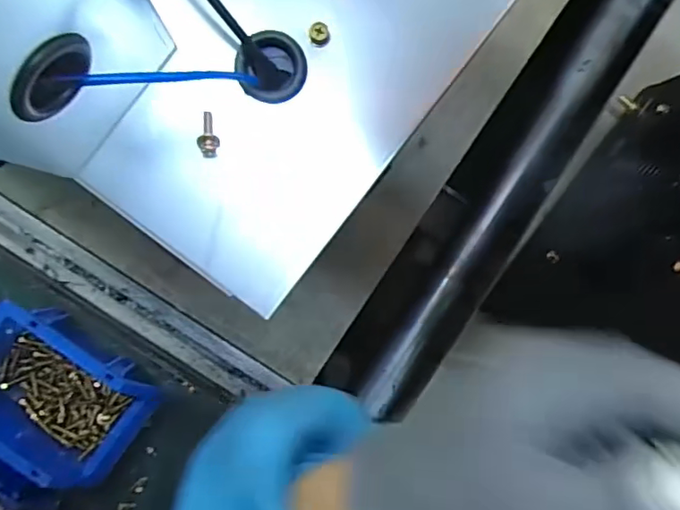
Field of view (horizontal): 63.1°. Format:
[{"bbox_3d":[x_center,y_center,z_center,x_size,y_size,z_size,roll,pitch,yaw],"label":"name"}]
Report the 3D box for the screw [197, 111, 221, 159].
[{"bbox_3d":[-0.054,-0.050,0.230,0.008,0.006,0.021,-1,77,-6],"label":"screw"}]

